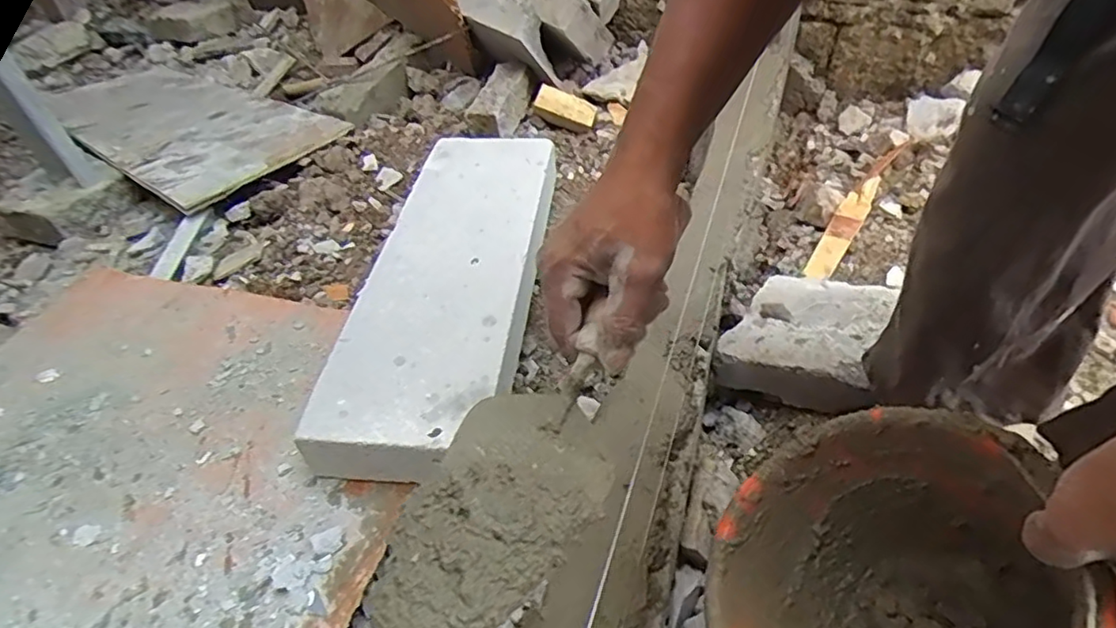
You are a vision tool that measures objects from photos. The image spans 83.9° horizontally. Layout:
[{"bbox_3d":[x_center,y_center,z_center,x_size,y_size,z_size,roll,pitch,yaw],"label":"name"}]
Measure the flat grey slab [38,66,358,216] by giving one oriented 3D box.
[{"bbox_3d":[-0.859,-0.450,1.399,0.823,0.030,0.390,26,55,27],"label":"flat grey slab"}]

